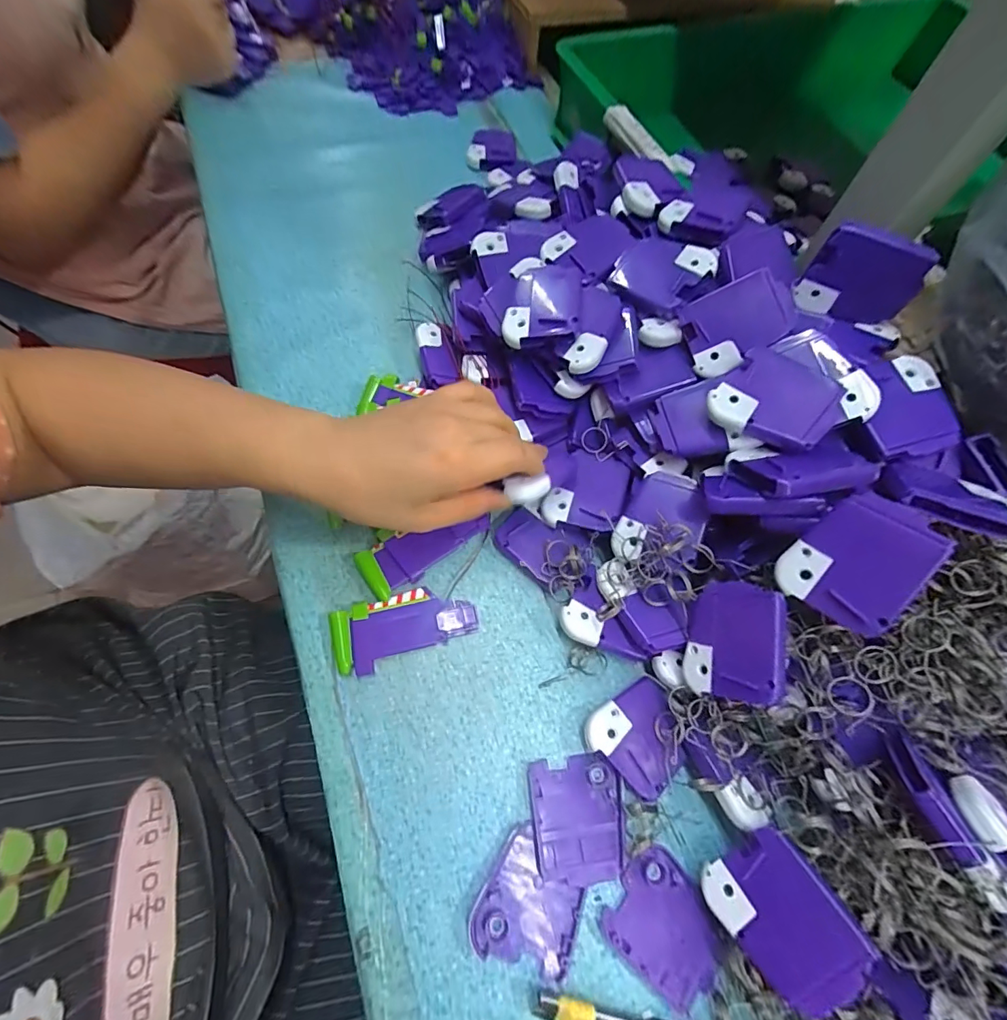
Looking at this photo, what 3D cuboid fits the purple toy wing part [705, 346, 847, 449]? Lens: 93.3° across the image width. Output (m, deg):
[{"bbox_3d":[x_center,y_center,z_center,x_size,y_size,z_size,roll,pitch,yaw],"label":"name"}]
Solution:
[{"bbox_3d":[0.154,-0.062,0.271,0.059,0.011,0.048,35,90,20],"label":"purple toy wing part"}]

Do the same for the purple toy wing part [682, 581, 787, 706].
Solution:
[{"bbox_3d":[0.124,0.071,0.258,0.007,0.052,0.060,18,74,-32],"label":"purple toy wing part"}]

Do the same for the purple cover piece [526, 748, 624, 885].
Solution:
[{"bbox_3d":[0.042,0.173,0.266,0.050,0.007,0.059,-3,65,-5],"label":"purple cover piece"}]

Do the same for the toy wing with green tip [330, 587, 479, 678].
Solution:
[{"bbox_3d":[-0.063,0.074,0.305,0.089,0.011,0.042,-12,66,-9],"label":"toy wing with green tip"}]

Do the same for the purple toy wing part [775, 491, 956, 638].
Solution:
[{"bbox_3d":[0.171,0.025,0.229,0.051,0.004,0.060,37,112,28],"label":"purple toy wing part"}]

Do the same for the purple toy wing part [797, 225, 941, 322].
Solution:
[{"bbox_3d":[0.217,-0.140,0.286,0.060,0.048,0.014,24,66,8],"label":"purple toy wing part"}]

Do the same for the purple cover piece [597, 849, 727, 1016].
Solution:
[{"bbox_3d":[0.086,0.220,0.250,0.059,0.006,0.051,41,69,15],"label":"purple cover piece"}]

